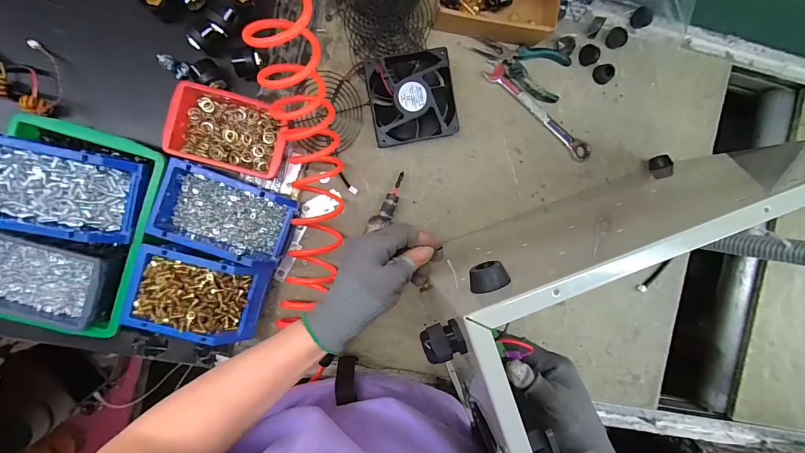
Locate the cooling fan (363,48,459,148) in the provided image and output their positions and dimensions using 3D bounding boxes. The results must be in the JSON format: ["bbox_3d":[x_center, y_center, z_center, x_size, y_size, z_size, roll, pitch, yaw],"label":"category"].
[{"bbox_3d":[0.015,-0.184,0.516,0.122,0.041,0.125,-11,93,-6],"label":"cooling fan"}]

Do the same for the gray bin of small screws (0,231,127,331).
[{"bbox_3d":[-0.441,0.070,0.434,0.151,0.043,0.107,15,91,-6],"label":"gray bin of small screws"}]

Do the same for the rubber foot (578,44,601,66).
[{"bbox_3d":[0.296,-0.272,0.559,0.024,0.019,0.030,-35,95,-4],"label":"rubber foot"}]

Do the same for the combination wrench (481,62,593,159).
[{"bbox_3d":[0.219,-0.179,0.561,0.212,0.009,0.028,39,87,-6],"label":"combination wrench"}]

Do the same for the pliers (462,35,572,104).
[{"bbox_3d":[0.180,-0.256,0.546,0.157,0.018,0.073,23,89,-7],"label":"pliers"}]

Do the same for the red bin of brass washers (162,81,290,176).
[{"bbox_3d":[-0.233,-0.130,0.489,0.151,0.051,0.103,15,90,-7],"label":"red bin of brass washers"}]

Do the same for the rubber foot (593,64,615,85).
[{"bbox_3d":[0.326,-0.247,0.567,0.026,0.018,0.029,-30,95,-5],"label":"rubber foot"}]

